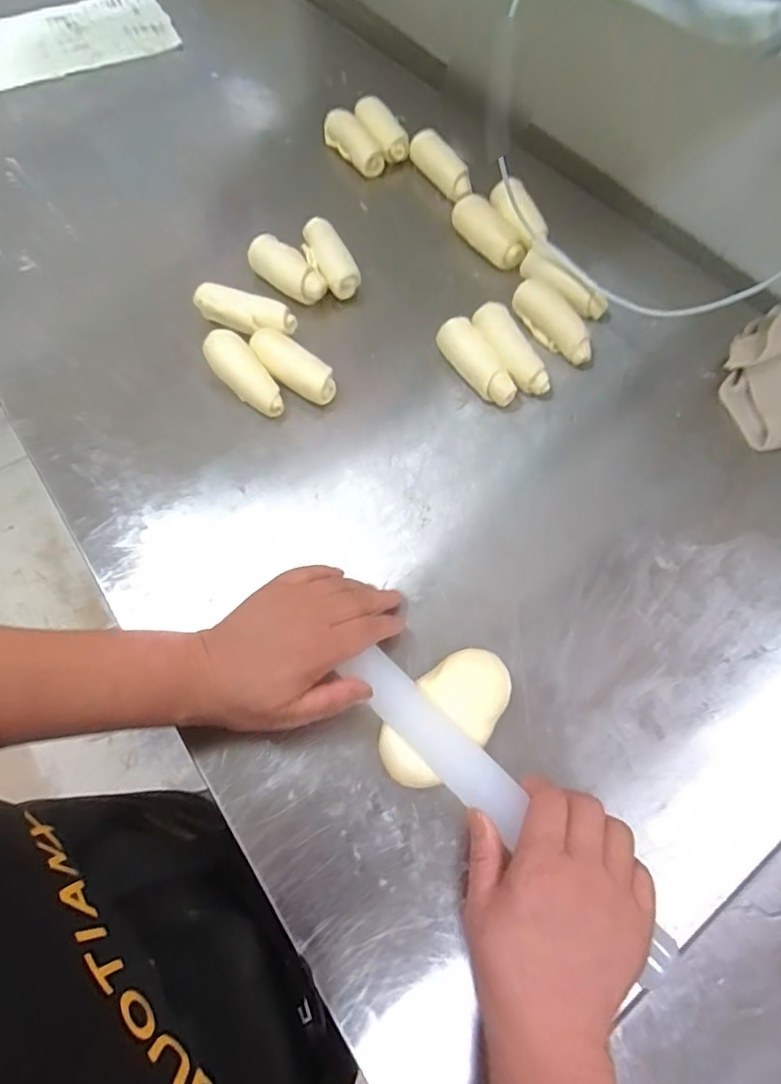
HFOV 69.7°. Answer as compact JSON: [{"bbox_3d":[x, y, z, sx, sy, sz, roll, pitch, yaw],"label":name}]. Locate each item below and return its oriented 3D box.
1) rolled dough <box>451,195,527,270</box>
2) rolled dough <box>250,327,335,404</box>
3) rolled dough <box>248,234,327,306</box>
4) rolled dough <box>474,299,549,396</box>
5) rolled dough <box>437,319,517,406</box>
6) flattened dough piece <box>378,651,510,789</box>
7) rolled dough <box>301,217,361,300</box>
[{"bbox_3d":[0.102,-0.327,0.595,0.035,0.038,0.095,-29,67,-14],"label":"rolled dough"},{"bbox_3d":[-0.092,-0.158,0.514,0.042,0.037,0.094,-40,70,-18],"label":"rolled dough"},{"bbox_3d":[-0.105,-0.270,0.559,0.084,0.033,0.035,36,68,1],"label":"rolled dough"},{"bbox_3d":[0.108,-0.178,0.525,0.038,0.035,0.103,-22,66,-11],"label":"rolled dough"},{"bbox_3d":[0.077,-0.164,0.518,0.031,0.035,0.095,-26,66,-12],"label":"rolled dough"},{"bbox_3d":[0.038,0.119,0.384,0.104,0.027,0.056,-35,69,-16],"label":"flattened dough piece"},{"bbox_3d":[-0.064,-0.288,0.577,0.041,0.040,0.092,-22,66,-11],"label":"rolled dough"}]

